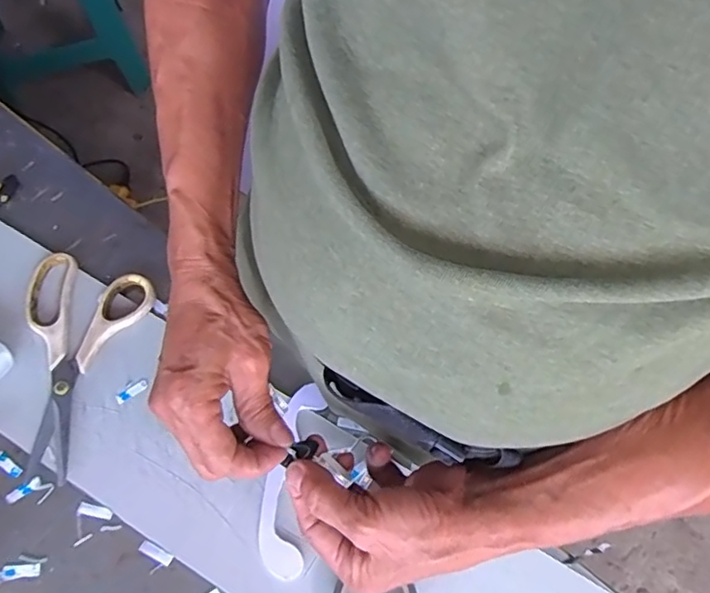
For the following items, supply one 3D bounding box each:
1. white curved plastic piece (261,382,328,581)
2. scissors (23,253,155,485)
[{"bbox_3d":[-0.048,0.134,0.429,0.034,0.005,0.139,8,66,1],"label":"white curved plastic piece"},{"bbox_3d":[-0.243,0.050,0.458,0.101,0.013,0.170,17,66,5],"label":"scissors"}]

